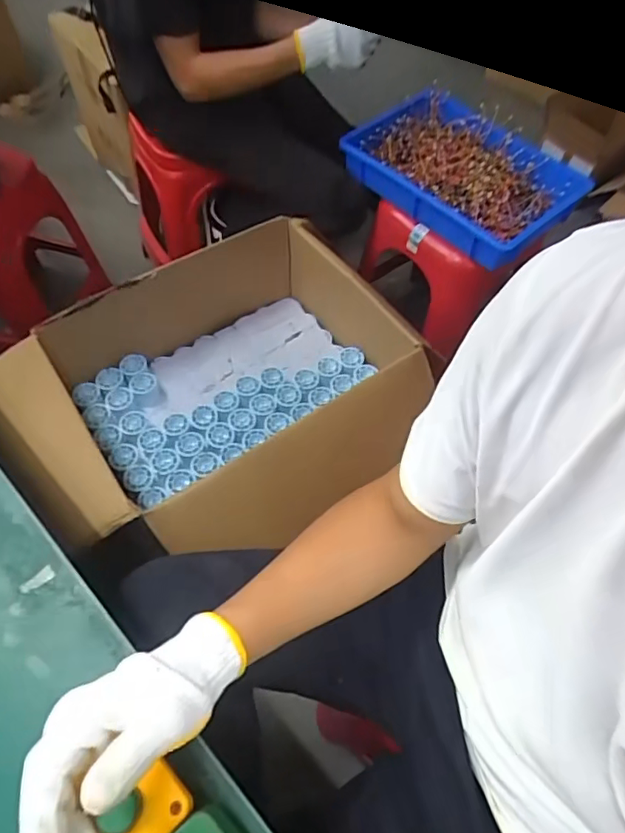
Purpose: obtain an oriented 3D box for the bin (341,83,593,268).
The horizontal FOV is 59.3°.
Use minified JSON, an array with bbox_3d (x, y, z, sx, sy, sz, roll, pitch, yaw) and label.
[{"bbox_3d":[0.305,-0.499,1.123,0.302,0.076,0.428,-39,68,-22],"label":"bin"}]

